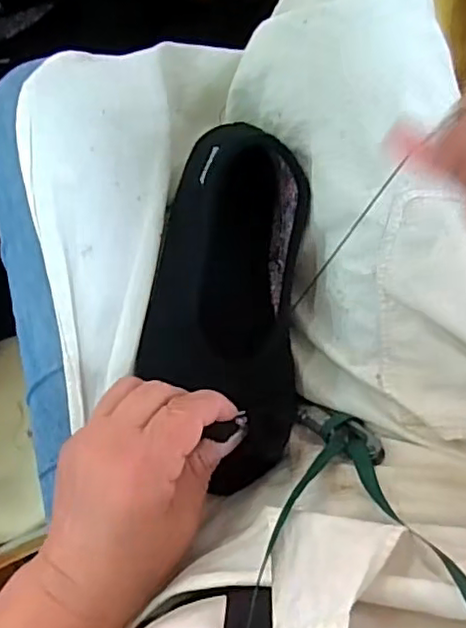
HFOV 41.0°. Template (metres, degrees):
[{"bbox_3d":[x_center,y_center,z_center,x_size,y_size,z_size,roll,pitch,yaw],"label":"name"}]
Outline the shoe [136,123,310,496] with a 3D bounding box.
[{"bbox_3d":[-0.005,-0.002,0.387,0.093,0.069,0.202,1,87,4],"label":"shoe"}]

